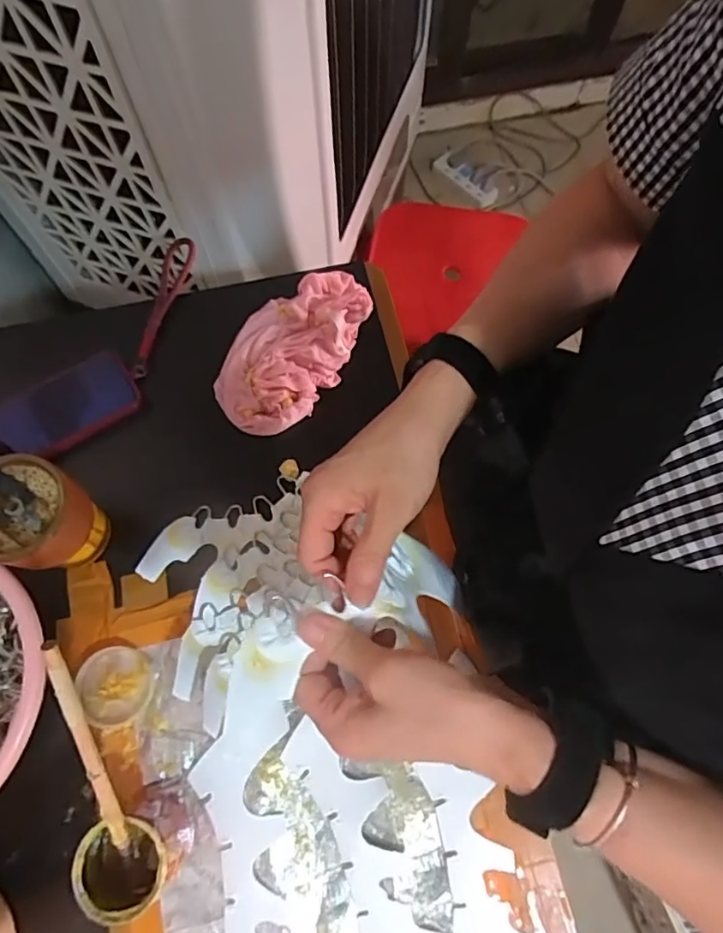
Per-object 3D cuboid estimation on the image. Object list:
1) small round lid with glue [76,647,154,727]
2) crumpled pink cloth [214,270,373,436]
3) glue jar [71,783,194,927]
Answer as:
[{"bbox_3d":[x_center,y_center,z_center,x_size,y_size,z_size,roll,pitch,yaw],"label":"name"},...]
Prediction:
[{"bbox_3d":[-0.212,0.188,0.480,0.061,0.010,0.062,0,70,0],"label":"small round lid with glue"},{"bbox_3d":[-0.068,-0.124,0.578,0.098,0.038,0.192,32,74,11],"label":"crumpled pink cloth"},{"bbox_3d":[-0.165,0.285,0.412,0.062,0.067,0.066,0,70,0],"label":"glue jar"}]

